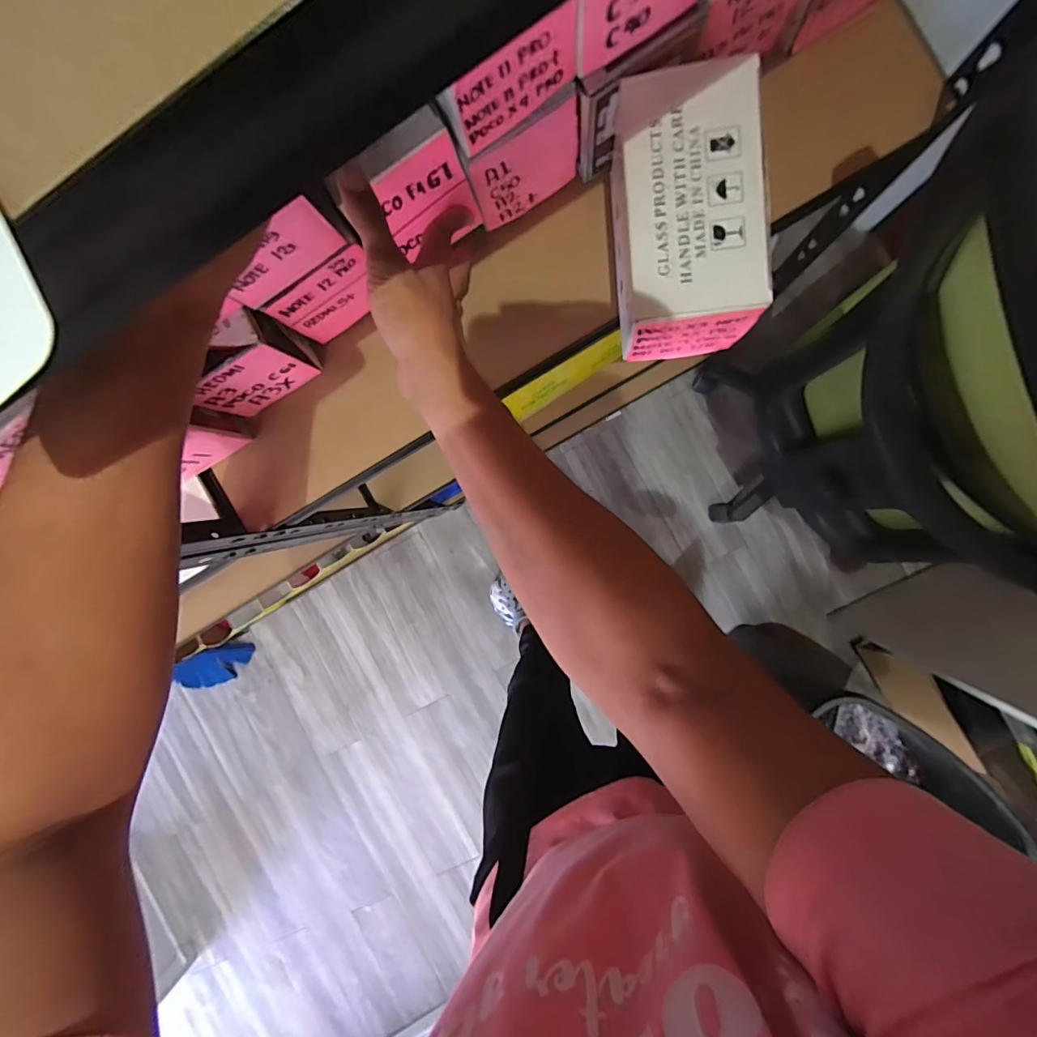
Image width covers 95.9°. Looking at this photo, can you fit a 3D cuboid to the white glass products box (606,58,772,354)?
[{"bbox_3d":[0.126,-0.225,0.364,0.097,0.084,0.171,-5,93,6],"label":"white glass products box"}]

